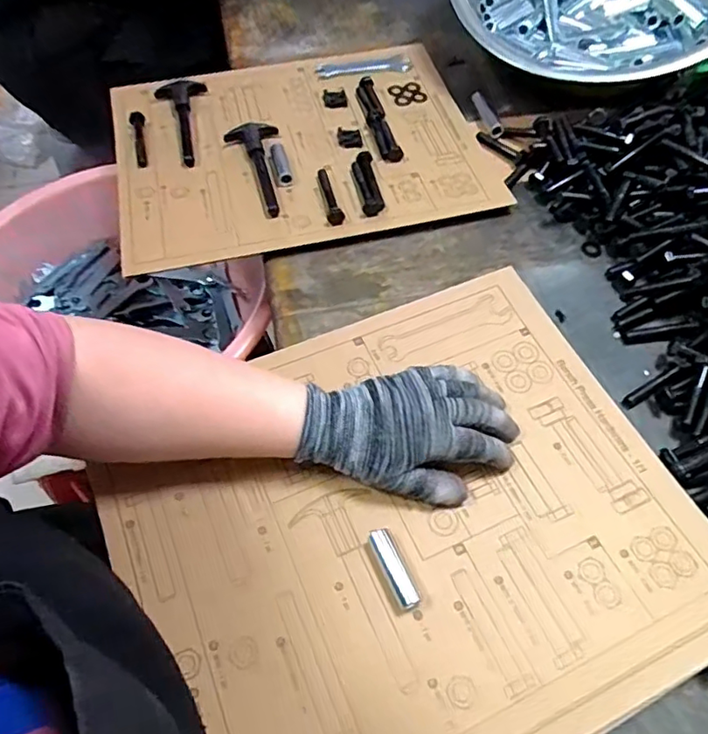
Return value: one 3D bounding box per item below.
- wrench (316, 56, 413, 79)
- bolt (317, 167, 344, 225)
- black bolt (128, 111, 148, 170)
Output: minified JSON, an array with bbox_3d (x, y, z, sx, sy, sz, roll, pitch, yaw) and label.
[{"bbox_3d":[0.013,-0.357,0.684,0.112,0.011,0.028,-7,60,-2],"label":"wrench"},{"bbox_3d":[-0.024,-0.168,0.559,0.014,0.017,0.082,-10,60,-5],"label":"bolt"},{"bbox_3d":[-0.226,-0.242,0.607,0.016,0.012,0.083,-16,61,-8],"label":"black bolt"}]

